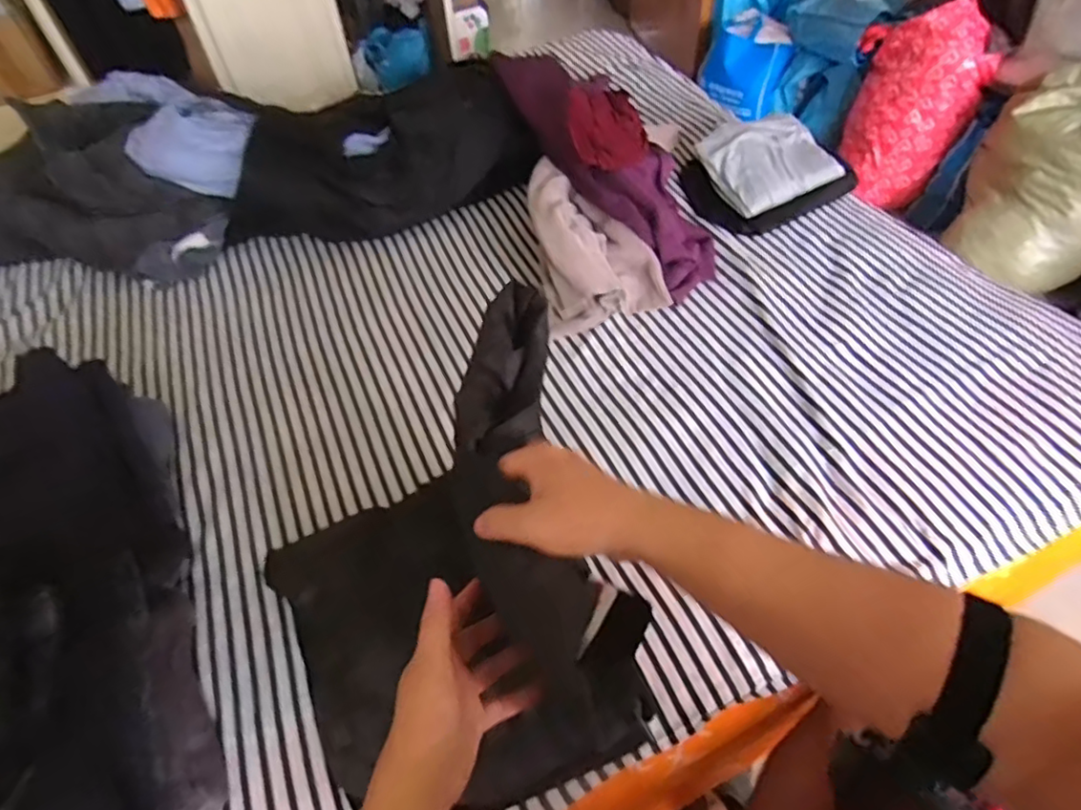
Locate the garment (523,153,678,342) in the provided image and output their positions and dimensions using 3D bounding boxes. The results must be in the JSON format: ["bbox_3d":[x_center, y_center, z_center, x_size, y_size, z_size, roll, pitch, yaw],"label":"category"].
[{"bbox_3d":[0.068,-0.268,0.982,0.184,0.110,0.280,-17,52,-9],"label":"garment"}]

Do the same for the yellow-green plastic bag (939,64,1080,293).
[{"bbox_3d":[1.169,-0.517,1.372,0.312,0.432,0.220,26,57,23],"label":"yellow-green plastic bag"}]

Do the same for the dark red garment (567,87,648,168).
[{"bbox_3d":[0.106,-0.461,1.005,0.117,0.045,0.178,-14,53,-7],"label":"dark red garment"}]

